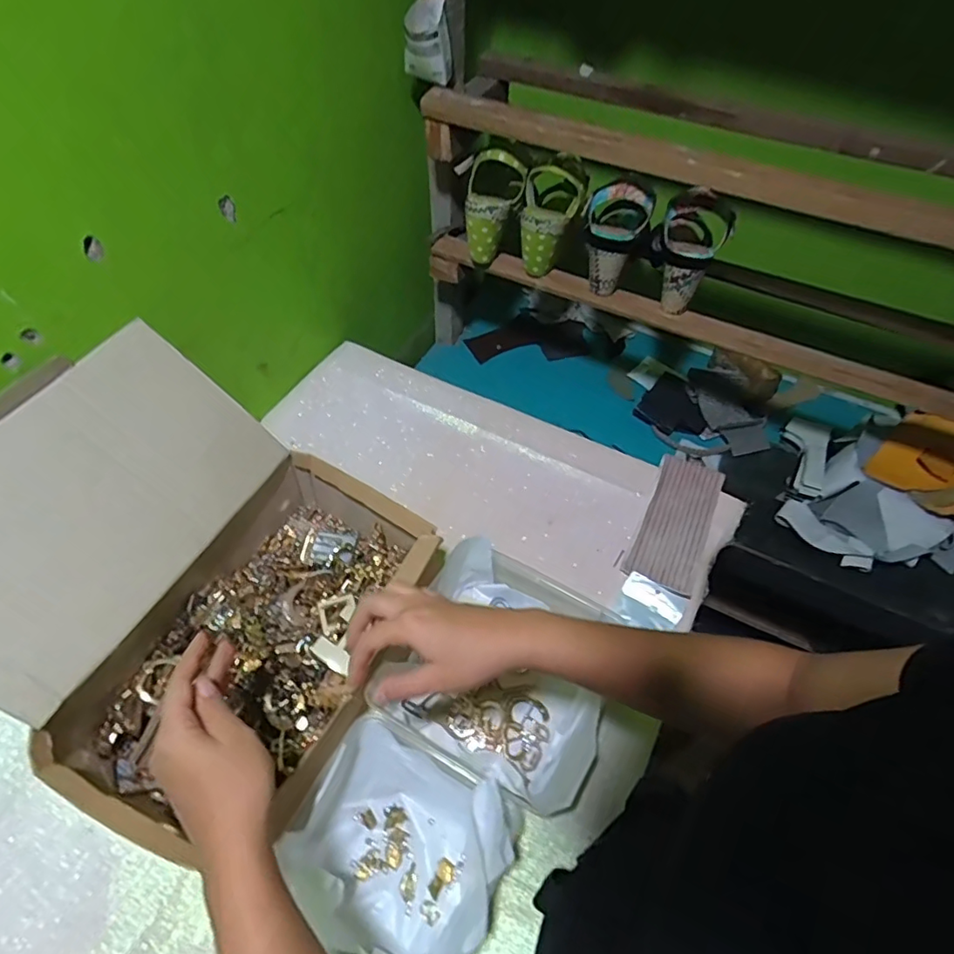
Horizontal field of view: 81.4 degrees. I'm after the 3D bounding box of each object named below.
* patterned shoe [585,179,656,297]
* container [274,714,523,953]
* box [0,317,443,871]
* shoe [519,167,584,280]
[{"bbox_3d":[0.183,-0.320,0.737,0.082,0.128,0.085,12,53,6],"label":"patterned shoe"},{"bbox_3d":[-0.063,0.306,0.448,0.153,0.076,0.151,26,57,16],"label":"container"},{"bbox_3d":[-0.262,0.082,0.501,0.325,0.224,0.330,27,57,17],"label":"box"},{"bbox_3d":[0.098,-0.348,0.757,0.078,0.127,0.075,12,53,6],"label":"shoe"}]

